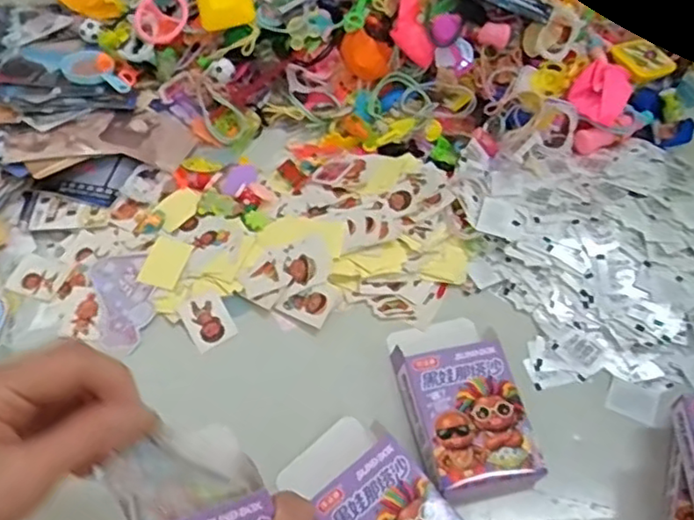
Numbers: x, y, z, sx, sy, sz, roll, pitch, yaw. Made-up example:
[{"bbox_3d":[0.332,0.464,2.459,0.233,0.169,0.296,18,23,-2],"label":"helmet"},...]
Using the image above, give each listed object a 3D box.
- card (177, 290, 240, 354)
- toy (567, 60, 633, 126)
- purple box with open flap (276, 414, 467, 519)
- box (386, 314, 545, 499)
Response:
[{"bbox_3d":[-0.099,0.042,0.448,0.032,0.005,0.036,-27,64,-17],"label":"card"},{"bbox_3d":[0.202,-0.134,0.503,0.044,0.011,0.045,30,105,31],"label":"toy"},{"bbox_3d":[0.020,0.149,0.370,0.067,0.032,0.118,-33,62,-20],"label":"purple box with open flap"},{"bbox_3d":[0.073,0.089,0.408,0.069,0.027,0.122,-10,57,-6],"label":"box"}]

